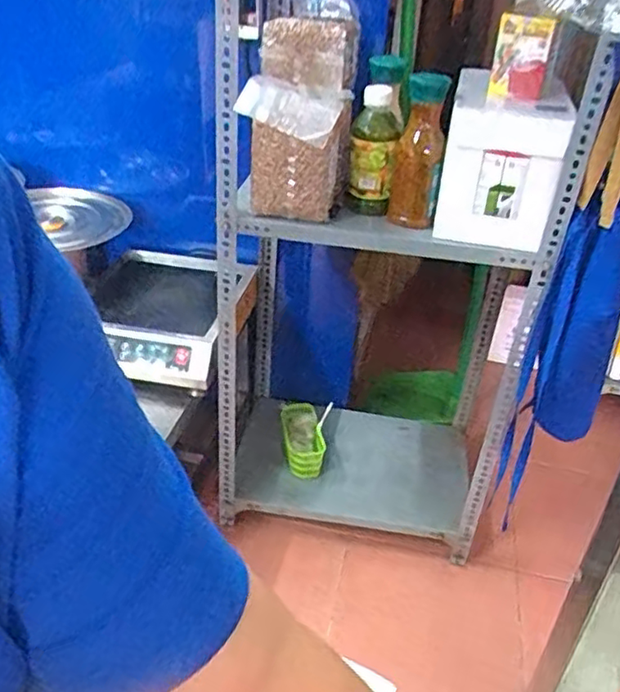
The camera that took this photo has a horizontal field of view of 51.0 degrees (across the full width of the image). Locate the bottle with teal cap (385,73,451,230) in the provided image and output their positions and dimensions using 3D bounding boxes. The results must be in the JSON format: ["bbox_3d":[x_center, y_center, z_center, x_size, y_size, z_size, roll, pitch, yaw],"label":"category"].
[{"bbox_3d":[0.186,-0.330,1.123,0.083,0.250,0.064,10,34,10],"label":"bottle with teal cap"}]

